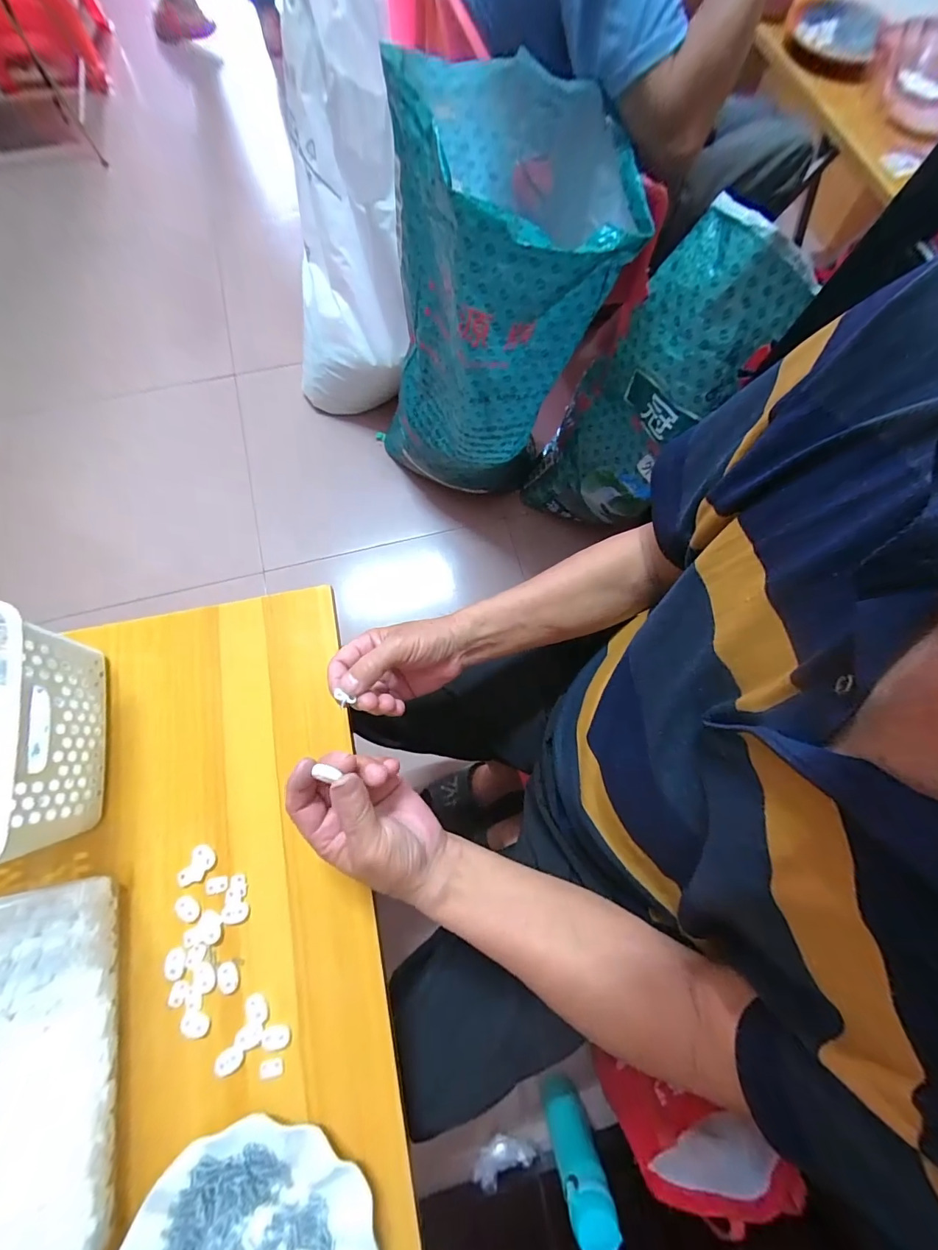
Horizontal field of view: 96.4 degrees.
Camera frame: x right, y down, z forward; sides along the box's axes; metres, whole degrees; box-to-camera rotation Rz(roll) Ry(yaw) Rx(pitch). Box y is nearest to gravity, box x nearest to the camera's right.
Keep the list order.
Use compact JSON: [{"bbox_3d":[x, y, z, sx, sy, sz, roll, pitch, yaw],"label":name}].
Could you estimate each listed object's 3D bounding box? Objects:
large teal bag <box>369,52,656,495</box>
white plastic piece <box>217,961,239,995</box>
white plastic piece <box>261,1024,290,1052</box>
[{"bbox_3d":[0.030,-0.518,0.753,0.397,0.544,0.310,29,76,6],"label":"large teal bag"},{"bbox_3d":[-0.210,0.308,0.366,0.017,0.004,0.024,-30,77,-10],"label":"white plastic piece"},{"bbox_3d":[-0.163,0.350,0.355,0.023,0.004,0.017,-5,75,-3],"label":"white plastic piece"}]

